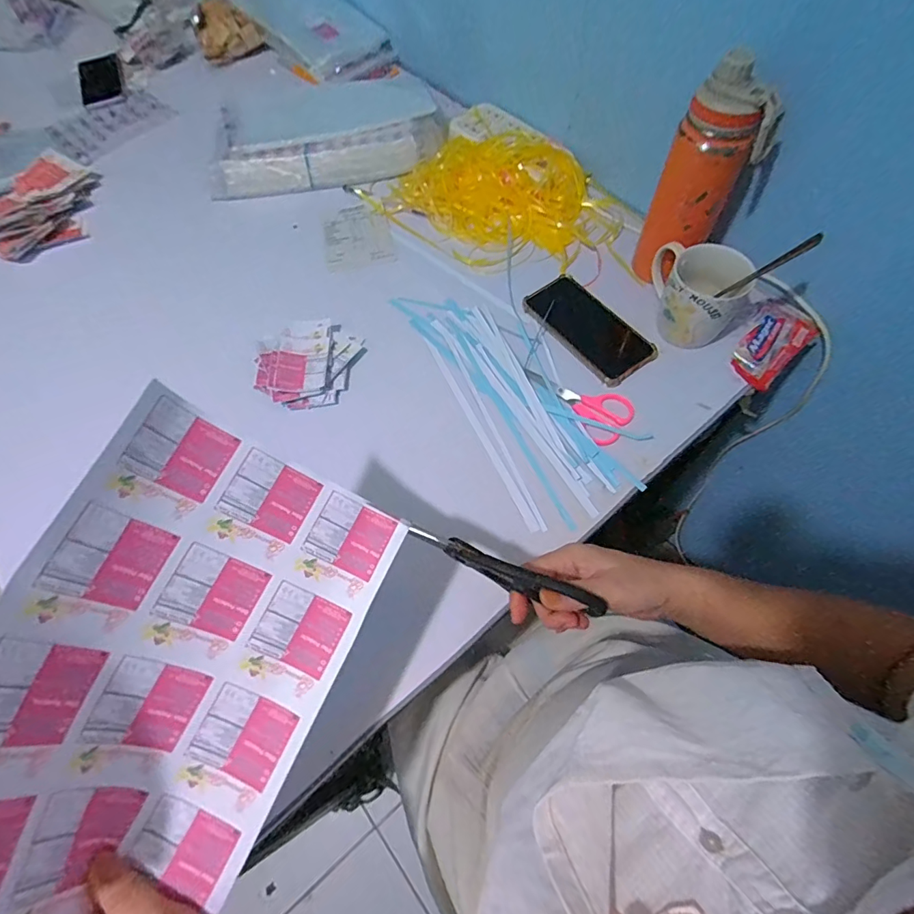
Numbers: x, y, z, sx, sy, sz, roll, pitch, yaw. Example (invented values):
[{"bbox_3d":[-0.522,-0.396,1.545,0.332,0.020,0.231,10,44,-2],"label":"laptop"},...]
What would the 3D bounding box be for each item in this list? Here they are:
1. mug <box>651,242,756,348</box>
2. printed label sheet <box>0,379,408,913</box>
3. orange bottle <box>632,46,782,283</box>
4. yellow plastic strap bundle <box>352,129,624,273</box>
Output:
[{"bbox_3d":[0.273,-0.188,0.545,0.116,0.081,0.079,31,70,15],"label":"mug"},{"bbox_3d":[-0.172,0.123,0.283,0.152,0.131,0.275,22,68,12],"label":"printed label sheet"},{"bbox_3d":[0.268,-0.297,0.524,0.080,0.211,0.081,-31,68,-11],"label":"orange bottle"},{"bbox_3d":[0.055,-0.379,0.675,0.252,0.042,0.324,-40,69,-15],"label":"yellow plastic strap bundle"}]

